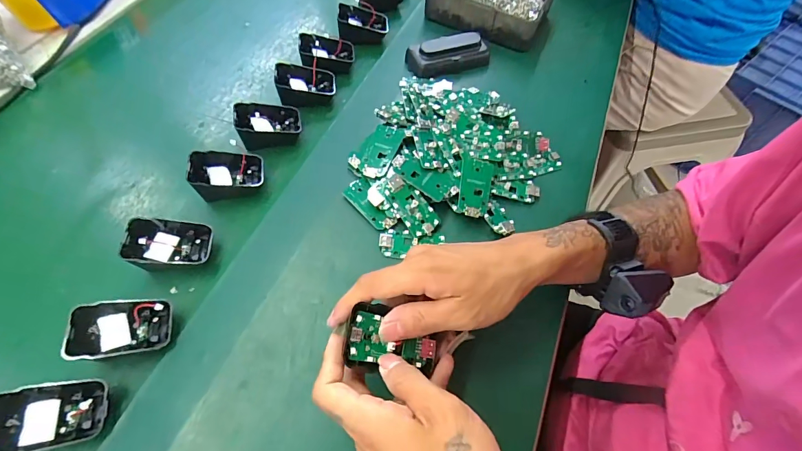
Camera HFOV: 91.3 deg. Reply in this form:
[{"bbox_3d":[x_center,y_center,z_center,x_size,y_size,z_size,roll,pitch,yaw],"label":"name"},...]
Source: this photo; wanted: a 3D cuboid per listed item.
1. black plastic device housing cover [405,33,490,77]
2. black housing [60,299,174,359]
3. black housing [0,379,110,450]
[{"bbox_3d":[0.062,-0.221,0.501,0.104,0.029,0.037,-16,60,-9],"label":"black plastic device housing cover"},{"bbox_3d":[-0.228,0.084,0.319,0.067,0.022,0.044,-1,57,-35],"label":"black housing"},{"bbox_3d":[-0.256,0.139,0.284,0.069,0.014,0.044,0,56,-37],"label":"black housing"}]

